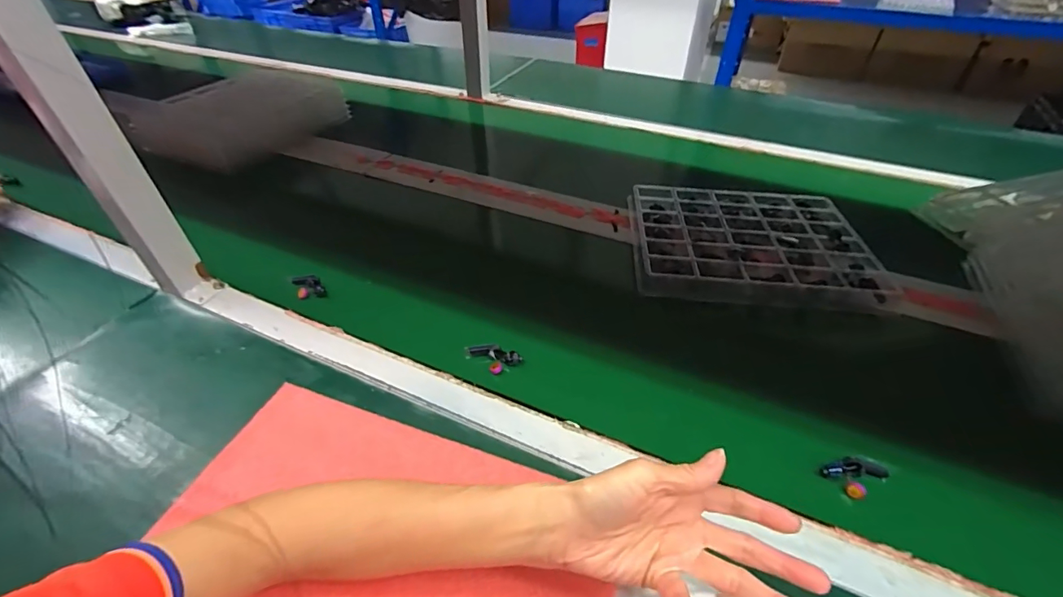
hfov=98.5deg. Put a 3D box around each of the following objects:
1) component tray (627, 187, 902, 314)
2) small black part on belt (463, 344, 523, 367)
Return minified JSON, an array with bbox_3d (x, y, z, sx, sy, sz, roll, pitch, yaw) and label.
[{"bbox_3d":[0.283,-0.073,0.607,0.286,0.035,0.226,3,41,3],"label":"component tray"},{"bbox_3d":[-0.039,0.057,0.473,0.060,0.012,0.014,11,44,12],"label":"small black part on belt"}]

